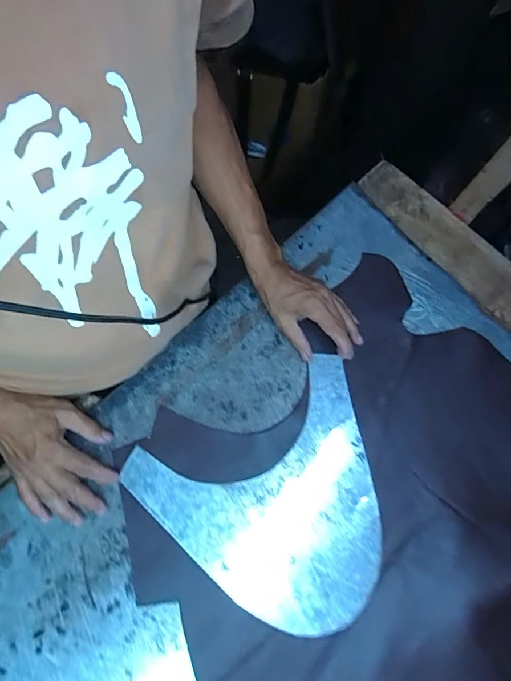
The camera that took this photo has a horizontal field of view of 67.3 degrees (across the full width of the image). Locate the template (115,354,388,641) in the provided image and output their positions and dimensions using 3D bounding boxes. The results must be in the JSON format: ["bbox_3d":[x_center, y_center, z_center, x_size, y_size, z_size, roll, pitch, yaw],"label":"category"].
[{"bbox_3d":[0.032,0.197,0.453,0.280,0.005,0.261,-27,78,-9],"label":"template"}]

